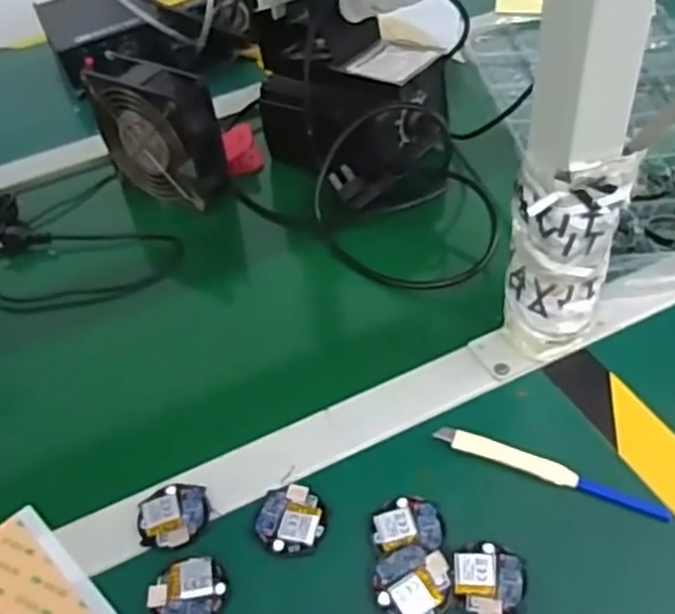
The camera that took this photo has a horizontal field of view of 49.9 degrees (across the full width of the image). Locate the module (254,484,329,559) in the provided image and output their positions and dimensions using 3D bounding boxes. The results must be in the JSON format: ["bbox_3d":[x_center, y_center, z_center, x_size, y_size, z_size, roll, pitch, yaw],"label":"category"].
[{"bbox_3d":[-0.027,0.127,0.433,0.041,0.006,0.043,-4,45,4],"label":"module"}]

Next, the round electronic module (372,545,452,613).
[{"bbox_3d":[0.041,0.151,0.397,0.041,0.011,0.039,-4,45,4],"label":"round electronic module"}]

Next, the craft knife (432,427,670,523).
[{"bbox_3d":[0.129,0.100,0.446,0.139,0.005,0.016,14,49,21],"label":"craft knife"}]

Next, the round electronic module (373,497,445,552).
[{"bbox_3d":[0.042,0.125,0.421,0.039,0.009,0.035,1,46,9],"label":"round electronic module"}]

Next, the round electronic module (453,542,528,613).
[{"bbox_3d":[0.083,0.149,0.398,0.039,0.005,0.041,-4,45,4],"label":"round electronic module"}]

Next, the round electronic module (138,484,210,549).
[{"bbox_3d":[-0.099,0.127,0.442,0.041,0.006,0.041,-4,45,4],"label":"round electronic module"}]

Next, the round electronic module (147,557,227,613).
[{"bbox_3d":[-0.083,0.160,0.406,0.039,0.005,0.041,-4,45,4],"label":"round electronic module"}]

